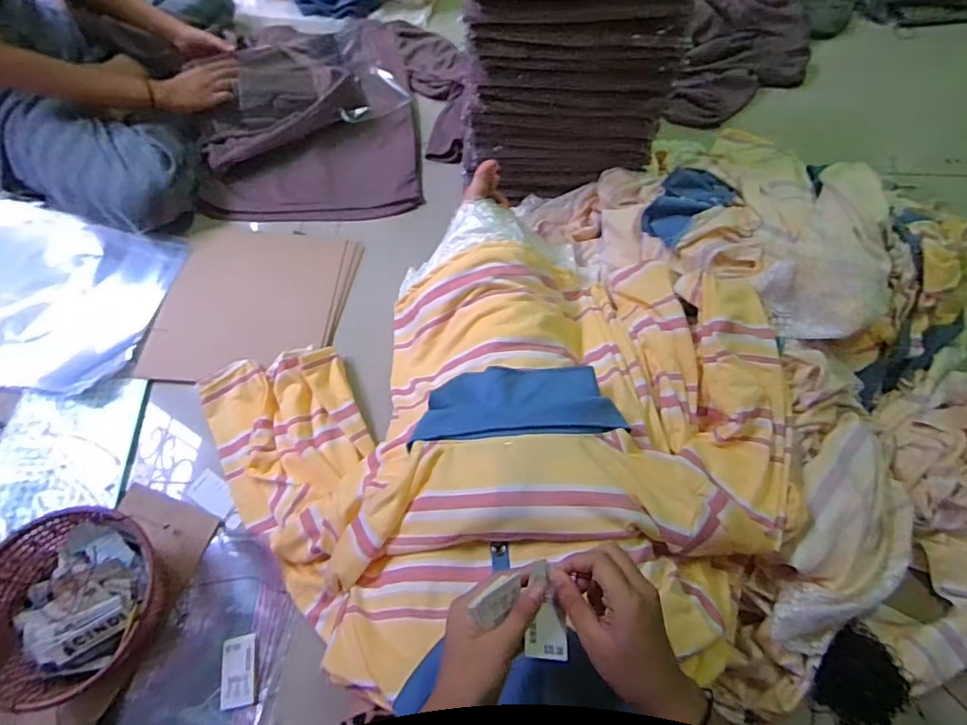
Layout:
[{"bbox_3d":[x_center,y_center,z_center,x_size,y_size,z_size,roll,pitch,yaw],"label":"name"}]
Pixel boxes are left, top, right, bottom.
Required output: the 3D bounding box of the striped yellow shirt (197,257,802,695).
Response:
[{"bbox_3d":[0.005,0.085,0.631,0.690,0.172,0.462,-2,63,-1],"label":"striped yellow shirt"}]

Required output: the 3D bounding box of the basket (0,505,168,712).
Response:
[{"bbox_3d":[-0.447,0.264,0.586,0.185,0.089,0.183,0,63,0],"label":"basket"}]

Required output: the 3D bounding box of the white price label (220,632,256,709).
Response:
[{"bbox_3d":[-0.275,0.346,0.599,0.036,0.006,0.069,-9,64,-5],"label":"white price label"}]

